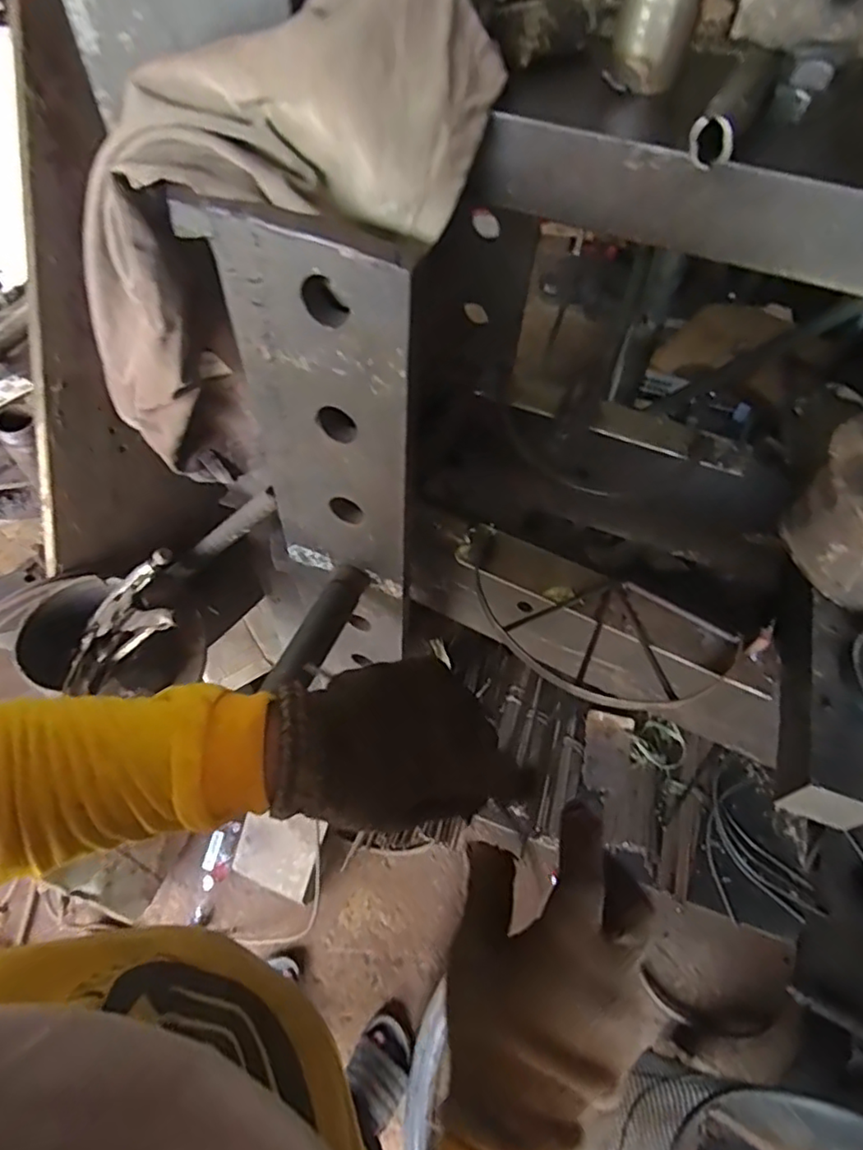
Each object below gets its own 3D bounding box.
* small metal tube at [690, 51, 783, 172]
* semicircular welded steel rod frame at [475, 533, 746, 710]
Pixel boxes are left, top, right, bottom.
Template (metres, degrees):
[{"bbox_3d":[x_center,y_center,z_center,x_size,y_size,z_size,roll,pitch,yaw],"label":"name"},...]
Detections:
[{"bbox_3d":[0.151,-0.231,0.306,0.026,0.022,0.097,23,57,14],"label":"small metal tube"},{"bbox_3d":[0.133,0.048,0.508,0.227,0.011,0.118,20,57,12],"label":"semicircular welded steel rod frame"}]

